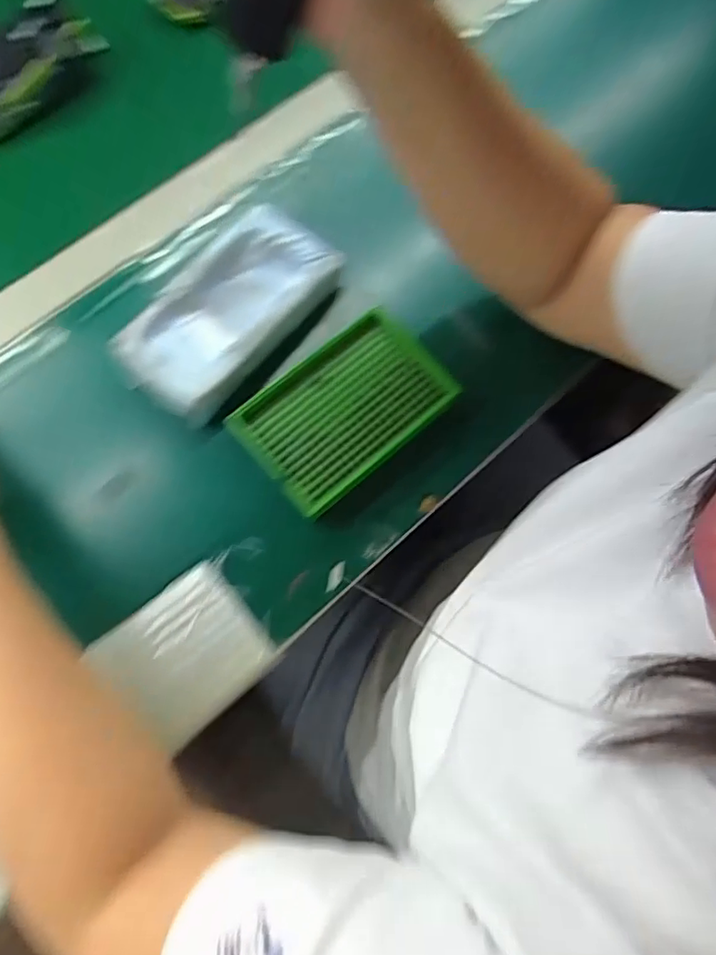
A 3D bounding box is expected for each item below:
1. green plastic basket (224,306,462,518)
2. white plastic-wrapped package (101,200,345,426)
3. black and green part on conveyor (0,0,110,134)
[{"bbox_3d":[-0.008,-0.050,0.412,0.144,0.024,0.094,-40,79,-12],"label":"green plastic basket"},{"bbox_3d":[-0.095,-0.124,0.415,0.085,0.025,0.165,41,77,9],"label":"white plastic-wrapped package"},{"bbox_3d":[-0.274,-0.325,0.458,0.141,0.031,0.056,-35,78,11],"label":"black and green part on conveyor"}]

